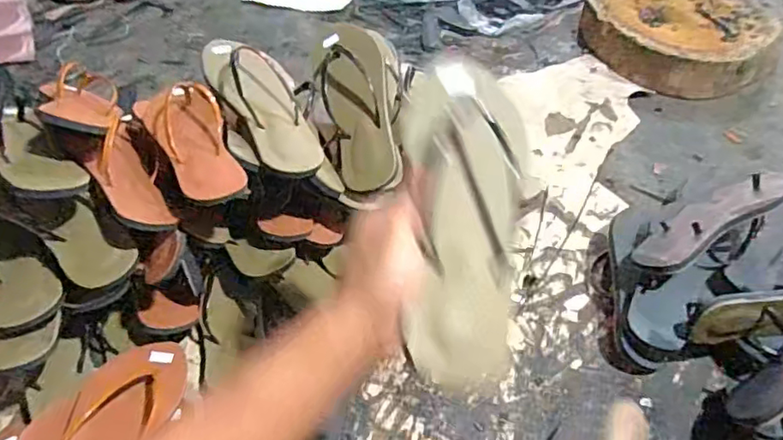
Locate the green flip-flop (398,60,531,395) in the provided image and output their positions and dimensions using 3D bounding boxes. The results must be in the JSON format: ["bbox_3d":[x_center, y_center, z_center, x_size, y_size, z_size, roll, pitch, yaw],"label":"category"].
[{"bbox_3d":[0.051,-0.003,0.402,0.077,0.025,0.227,2,76,1],"label":"green flip-flop"}]

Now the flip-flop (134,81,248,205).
[{"bbox_3d":[-0.231,-0.097,0.680,0.083,0.034,0.238,-26,55,-21],"label":"flip-flop"}]

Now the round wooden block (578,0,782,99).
[{"bbox_3d":[0.586,-0.394,1.189,0.346,0.100,0.346,0,49,0],"label":"round wooden block"}]

